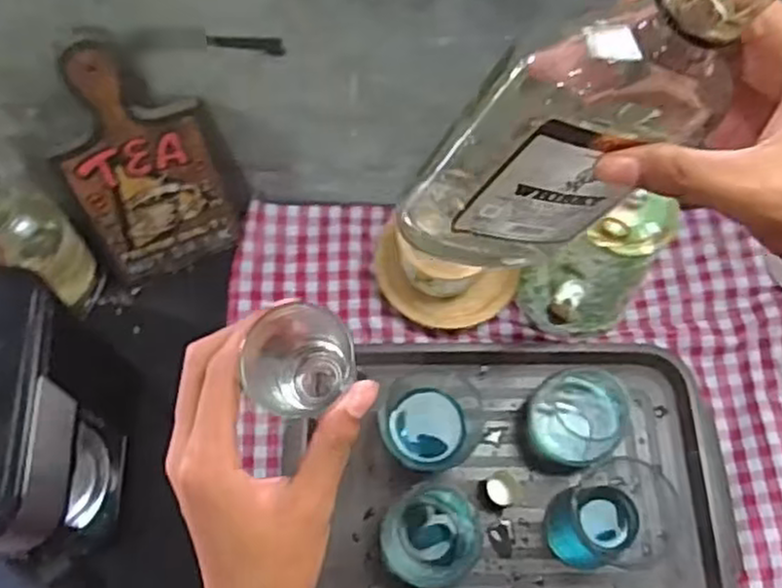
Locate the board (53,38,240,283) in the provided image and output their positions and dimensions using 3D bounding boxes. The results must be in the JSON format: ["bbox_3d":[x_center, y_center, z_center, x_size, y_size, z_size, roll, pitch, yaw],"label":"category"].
[{"bbox_3d":[-0.234,-0.118,0.704,0.138,0.266,0.013,-21,53,-12],"label":"board"}]

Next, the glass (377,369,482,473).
[{"bbox_3d":[0.036,0.123,0.709,0.096,0.086,0.096,1,68,-2],"label":"glass"}]

